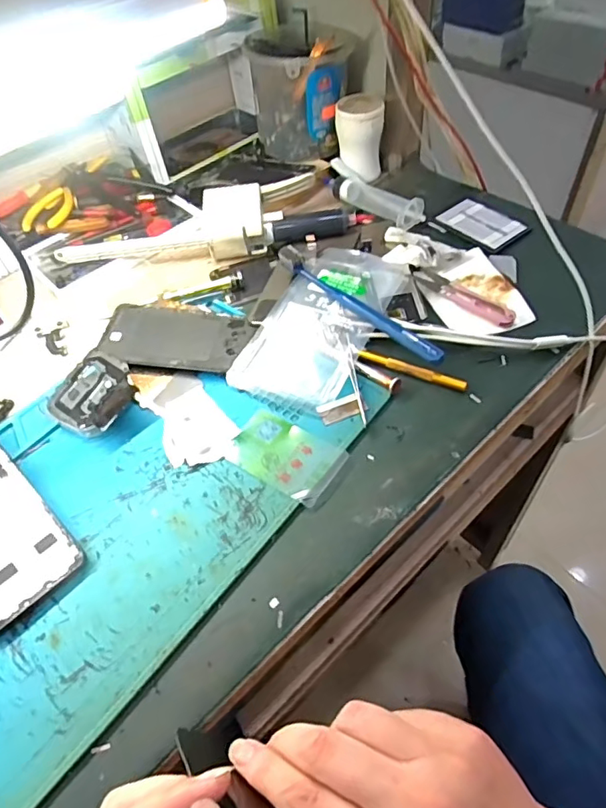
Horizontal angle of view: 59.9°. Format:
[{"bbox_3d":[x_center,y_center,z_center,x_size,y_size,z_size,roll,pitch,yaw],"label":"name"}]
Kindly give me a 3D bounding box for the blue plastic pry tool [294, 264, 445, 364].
[{"bbox_3d":[0.053,-0.082,0.465,0.012,0.012,0.168,-39,57,-23],"label":"blue plastic pry tool"}]

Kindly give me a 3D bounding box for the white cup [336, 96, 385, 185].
[{"bbox_3d":[0.066,-0.311,0.612,0.054,0.075,0.050,-1,52,5],"label":"white cup"}]

